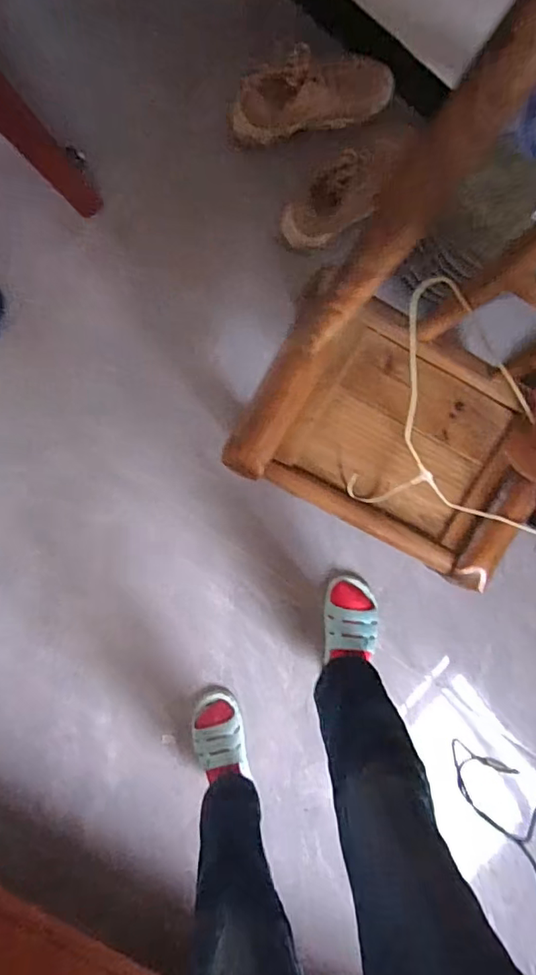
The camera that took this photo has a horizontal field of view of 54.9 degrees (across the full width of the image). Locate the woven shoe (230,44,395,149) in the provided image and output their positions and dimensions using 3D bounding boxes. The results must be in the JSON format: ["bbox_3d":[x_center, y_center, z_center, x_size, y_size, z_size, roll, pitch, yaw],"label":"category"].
[{"bbox_3d":[0.057,-0.599,0.788,0.254,0.084,0.090,-3,100,13],"label":"woven shoe"}]

